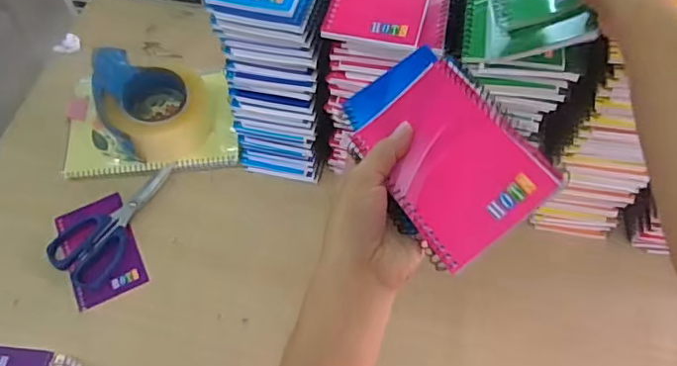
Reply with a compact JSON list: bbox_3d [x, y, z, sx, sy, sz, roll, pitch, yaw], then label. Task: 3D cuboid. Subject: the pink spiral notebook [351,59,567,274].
[{"bbox_3d":[0.071,-0.017,0.362,0.086,0.006,0.129,-40,51,10],"label":"pink spiral notebook"}]

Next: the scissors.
[{"bbox_3d":[-0.270,0.039,0.664,0.084,0.009,0.168,20,62,12],"label":"scissors"}]

